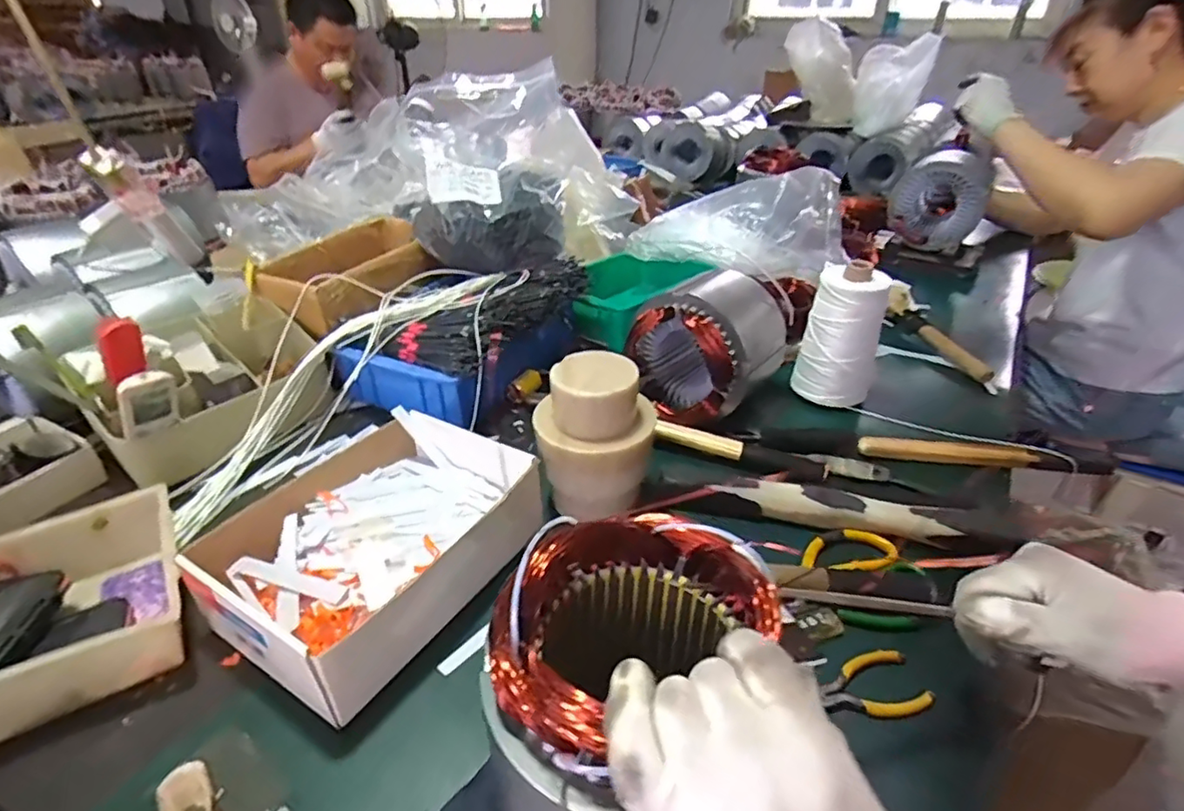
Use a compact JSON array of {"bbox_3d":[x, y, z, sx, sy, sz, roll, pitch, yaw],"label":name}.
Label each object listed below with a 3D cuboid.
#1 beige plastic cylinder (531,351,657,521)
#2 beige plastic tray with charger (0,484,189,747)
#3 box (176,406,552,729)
[{"bbox_3d":[0.004,0.032,0.552,0.108,0.136,0.092,2,33,2],"label":"beige plastic cylinder"},{"bbox_3d":[-0.440,0.172,0.440,0.246,0.063,0.178,-21,39,-29],"label":"beige plastic tray with charger"},{"bbox_3d":[-0.181,0.112,0.517,0.195,0.074,0.256,22,39,29],"label":"box"}]

